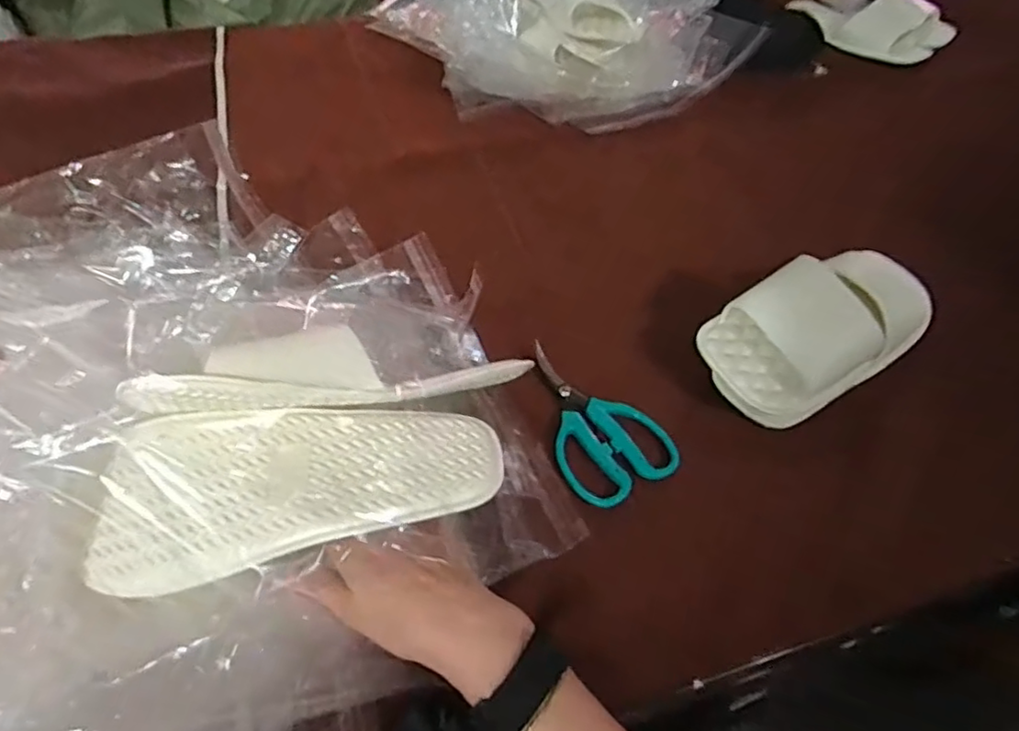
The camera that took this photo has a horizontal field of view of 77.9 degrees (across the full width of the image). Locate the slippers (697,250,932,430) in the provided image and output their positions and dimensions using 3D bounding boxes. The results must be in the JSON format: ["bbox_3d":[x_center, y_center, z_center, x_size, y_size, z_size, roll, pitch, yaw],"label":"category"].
[{"bbox_3d":[0.272,-0.042,0.536,0.238,0.087,0.106,-28,57,-24],"label":"slippers"}]

